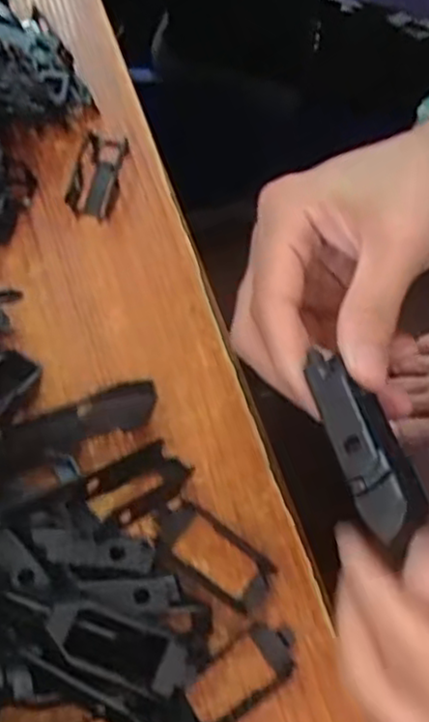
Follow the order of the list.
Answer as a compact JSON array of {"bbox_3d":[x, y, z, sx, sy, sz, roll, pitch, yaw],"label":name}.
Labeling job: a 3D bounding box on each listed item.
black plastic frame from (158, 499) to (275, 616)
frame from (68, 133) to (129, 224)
[{"bbox_3d":[-0.001,0.074,0.274,0.050,0.008,0.022,35,76,11],"label":"black plastic frame"},{"bbox_3d":[-0.051,-0.084,0.319,0.019,0.012,0.041,9,72,4],"label":"frame"}]

